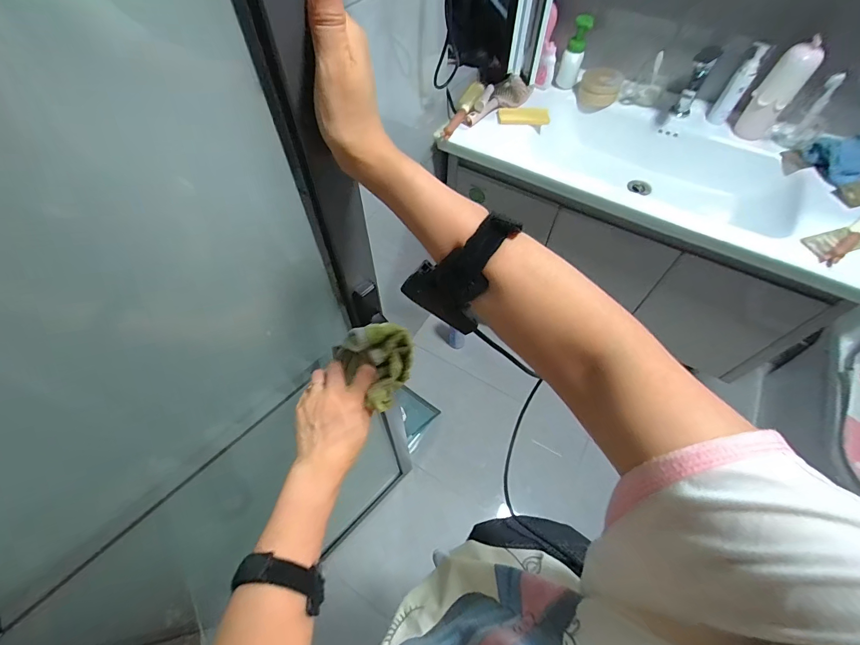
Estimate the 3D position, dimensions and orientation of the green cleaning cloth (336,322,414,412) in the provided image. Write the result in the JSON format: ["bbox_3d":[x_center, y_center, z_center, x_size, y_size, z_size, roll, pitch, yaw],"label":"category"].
[{"bbox_3d":[-0.055,0.040,0.428,0.076,0.043,0.074,39,62,22],"label":"green cleaning cloth"}]

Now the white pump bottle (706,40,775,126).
[{"bbox_3d":[0.760,-0.586,0.957,0.044,0.191,0.050,32,59,18],"label":"white pump bottle"}]

